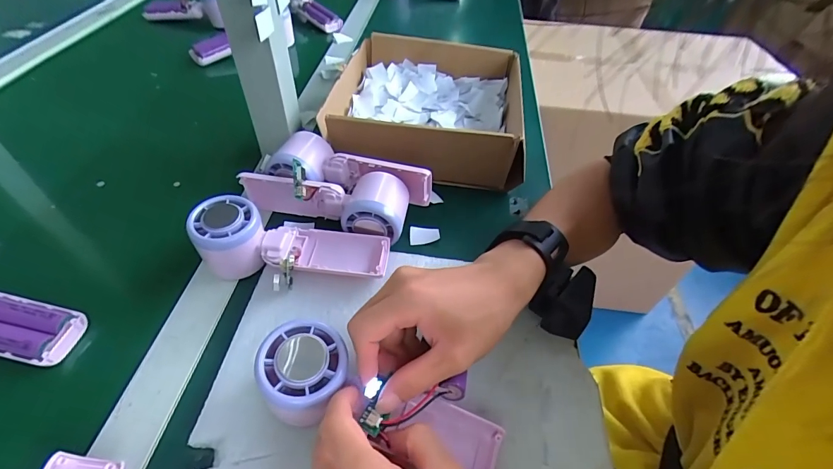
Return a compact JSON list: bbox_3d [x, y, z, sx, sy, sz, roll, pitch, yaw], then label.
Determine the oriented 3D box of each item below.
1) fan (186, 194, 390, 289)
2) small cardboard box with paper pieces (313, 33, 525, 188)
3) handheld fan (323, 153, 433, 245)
[{"bbox_3d":[-0.106,0.010,0.343,0.158,0.051,0.049,6,48,1],"label":"fan"},{"bbox_3d":[0.019,-0.158,0.500,0.225,0.082,0.225,10,48,4],"label":"small cardboard box with paper pieces"},{"bbox_3d":[-0.046,-0.032,0.385,0.108,0.053,0.070,13,48,7],"label":"handheld fan"}]

